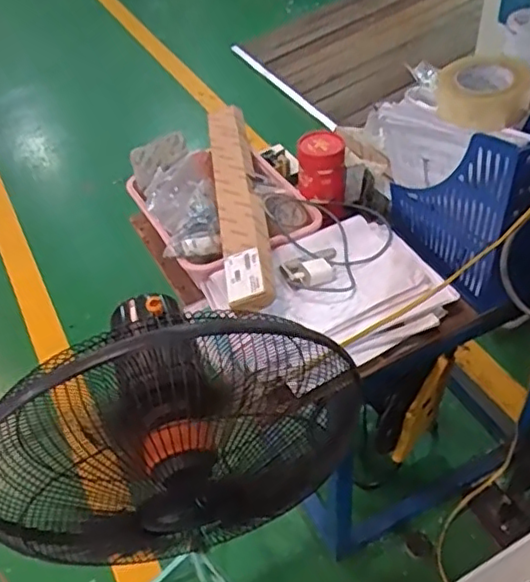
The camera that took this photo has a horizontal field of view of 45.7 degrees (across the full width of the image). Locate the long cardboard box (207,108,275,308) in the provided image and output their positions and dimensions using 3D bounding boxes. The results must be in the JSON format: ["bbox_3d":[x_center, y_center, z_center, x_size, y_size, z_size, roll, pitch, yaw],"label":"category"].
[{"bbox_3d":[-0.048,-0.168,1.133,0.075,0.051,0.542,-8,45,-2],"label":"long cardboard box"}]

